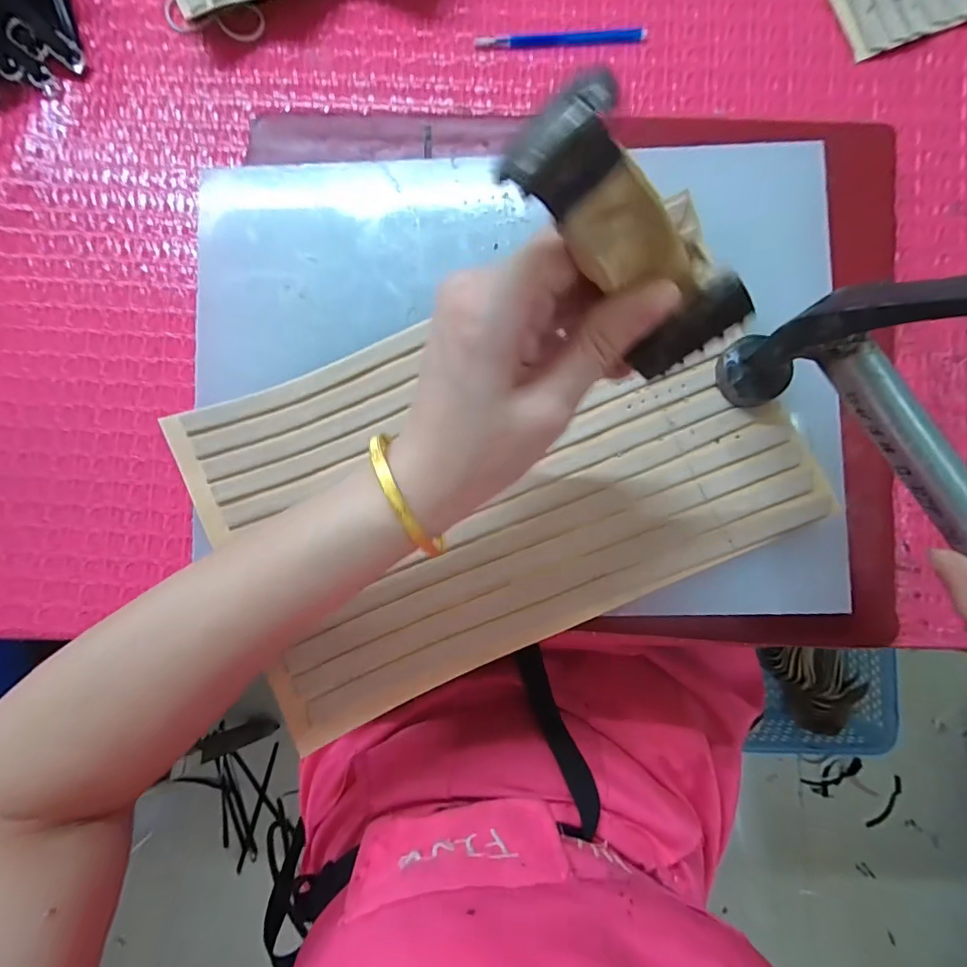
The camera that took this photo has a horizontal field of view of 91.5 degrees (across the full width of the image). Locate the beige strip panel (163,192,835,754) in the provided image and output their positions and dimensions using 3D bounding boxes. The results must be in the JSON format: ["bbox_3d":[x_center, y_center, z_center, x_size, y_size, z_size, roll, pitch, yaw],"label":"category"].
[{"bbox_3d":[0.010,-0.007,0.248,0.293,0.028,0.181,-24,86,1],"label":"beige strip panel"}]

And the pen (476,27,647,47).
[{"bbox_3d":[0.051,-0.294,0.311,0.110,0.004,0.010,-2,87,2],"label":"pen"}]

